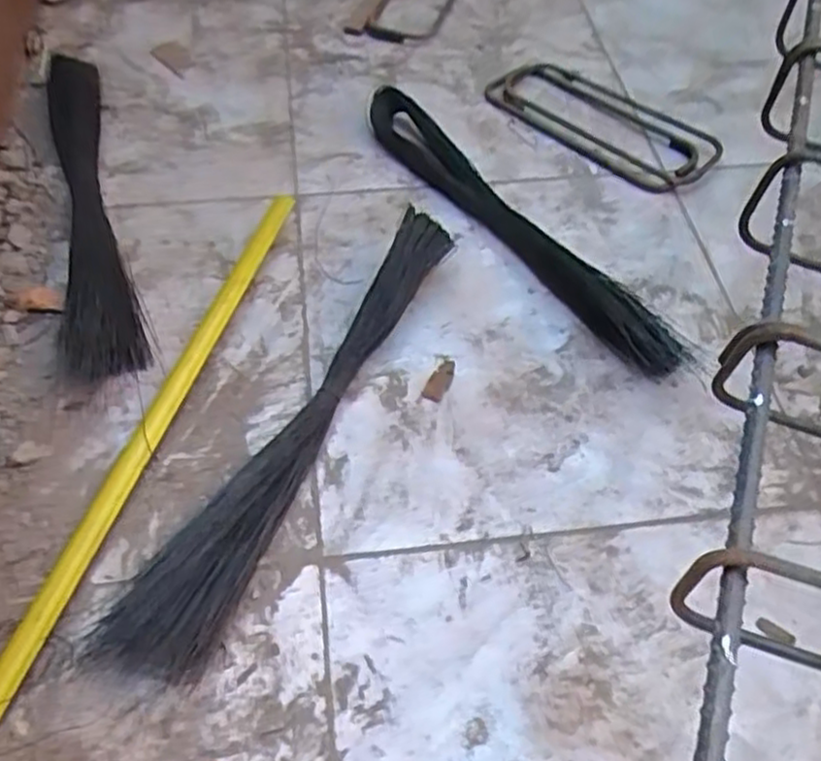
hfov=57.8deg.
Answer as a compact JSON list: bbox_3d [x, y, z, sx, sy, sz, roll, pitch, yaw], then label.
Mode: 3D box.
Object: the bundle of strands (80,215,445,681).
[{"bbox_3d":[-0.086,0.026,0.598,0.068,0.041,0.441,22,57,14],"label":"bundle of strands"}]

